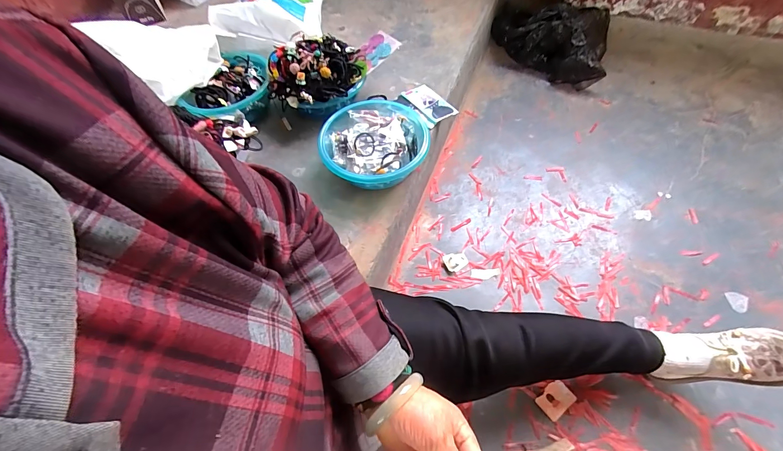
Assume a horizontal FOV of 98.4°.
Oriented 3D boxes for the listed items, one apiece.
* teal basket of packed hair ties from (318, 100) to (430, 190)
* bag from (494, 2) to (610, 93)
[{"bbox_3d":[-0.034,-0.177,0.731,0.224,0.090,0.243,0,59,3],"label":"teal basket of packed hair ties"},{"bbox_3d":[0.540,-0.646,1.159,0.387,0.154,0.261,18,62,11],"label":"bag"}]

